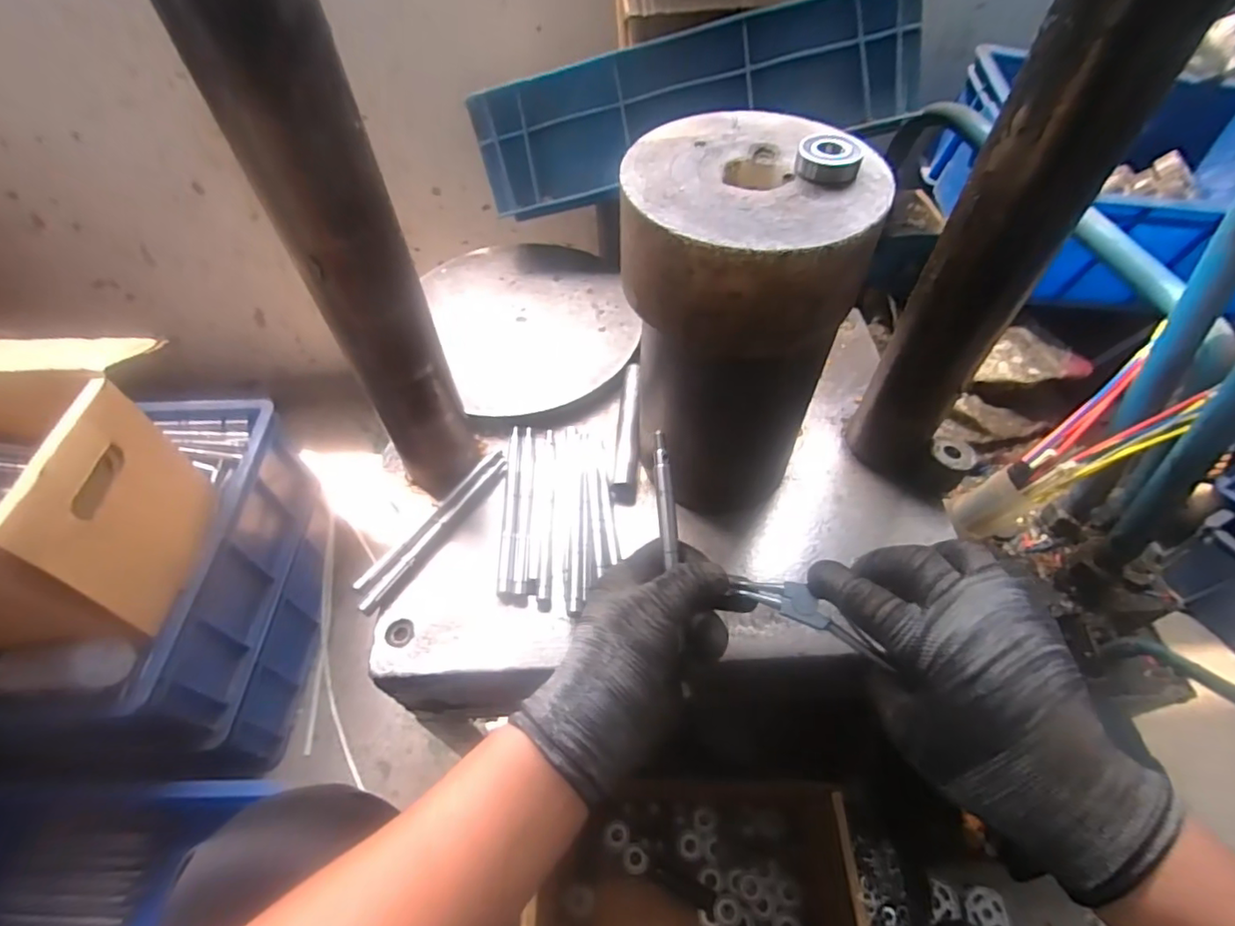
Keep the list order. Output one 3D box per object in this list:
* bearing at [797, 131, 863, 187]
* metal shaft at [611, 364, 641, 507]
[{"bbox_3d":[0.115,-0.165,0.311,0.033,0.015,0.033,16,56,12],"label":"bearing"},{"bbox_3d":[0.010,-0.031,0.515,0.021,0.023,0.139,3,54,3],"label":"metal shaft"}]

